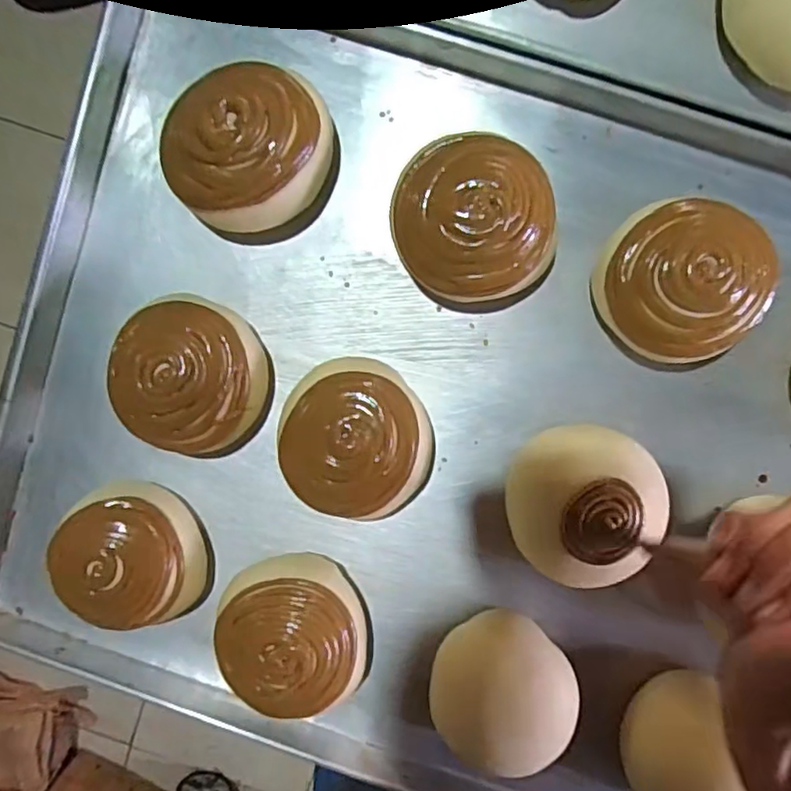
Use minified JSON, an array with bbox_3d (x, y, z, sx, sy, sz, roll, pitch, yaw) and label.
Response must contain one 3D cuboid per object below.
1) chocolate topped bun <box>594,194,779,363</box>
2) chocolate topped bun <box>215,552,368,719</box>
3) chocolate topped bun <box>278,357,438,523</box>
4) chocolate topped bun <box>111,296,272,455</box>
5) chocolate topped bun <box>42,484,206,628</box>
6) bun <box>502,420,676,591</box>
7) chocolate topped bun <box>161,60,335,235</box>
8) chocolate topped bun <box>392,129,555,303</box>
[{"bbox_3d":[0.163,-0.067,0.356,0.089,0.057,0.089,39,96,0],"label":"chocolate topped bun"},{"bbox_3d":[-0.066,0.154,0.396,0.091,0.066,0.092,-2,96,5],"label":"chocolate topped bun"},{"bbox_3d":[-0.022,0.025,0.377,0.089,0.058,0.086,0,96,4],"label":"chocolate topped bun"},{"bbox_3d":[-0.126,-0.013,0.388,0.085,0.061,0.092,0,96,4],"label":"chocolate topped bun"},{"bbox_3d":[-0.170,0.104,0.404,0.084,0.058,0.092,5,96,4],"label":"chocolate topped bun"},{"bbox_3d":[0.115,0.064,0.372,0.089,0.058,0.092,0,95,4],"label":"bun"},{"bbox_3d":[-0.087,-0.146,0.372,0.087,0.058,0.091,0,96,4],"label":"chocolate topped bun"},{"bbox_3d":[0.045,-0.103,0.361,0.088,0.055,0.092,-8,94,5],"label":"chocolate topped bun"}]

